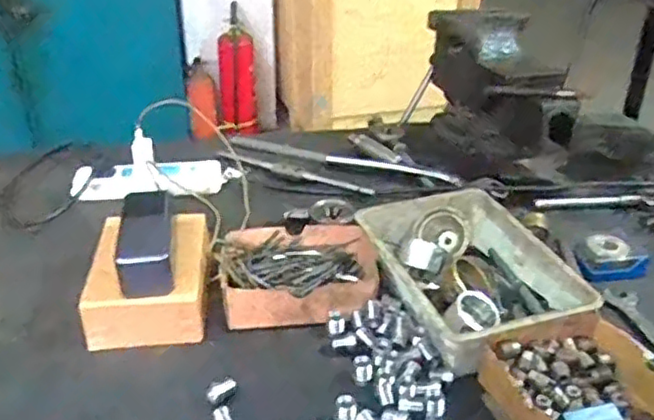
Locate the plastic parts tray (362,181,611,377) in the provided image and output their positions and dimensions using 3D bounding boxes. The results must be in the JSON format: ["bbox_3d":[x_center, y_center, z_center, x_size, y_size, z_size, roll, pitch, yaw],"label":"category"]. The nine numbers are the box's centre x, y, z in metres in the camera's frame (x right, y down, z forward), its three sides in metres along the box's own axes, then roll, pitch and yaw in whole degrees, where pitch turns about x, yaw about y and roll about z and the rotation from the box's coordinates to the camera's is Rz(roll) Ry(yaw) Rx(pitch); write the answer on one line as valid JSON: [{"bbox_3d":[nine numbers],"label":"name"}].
[{"bbox_3d":[0.164,0.072,0.752,0.194,0.067,0.247,-10,32,-17],"label":"plastic parts tray"}]

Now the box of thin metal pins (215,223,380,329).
[{"bbox_3d":[-0.030,0.071,0.754,0.178,0.044,0.138,-3,31,-6],"label":"box of thin metal pins"}]

